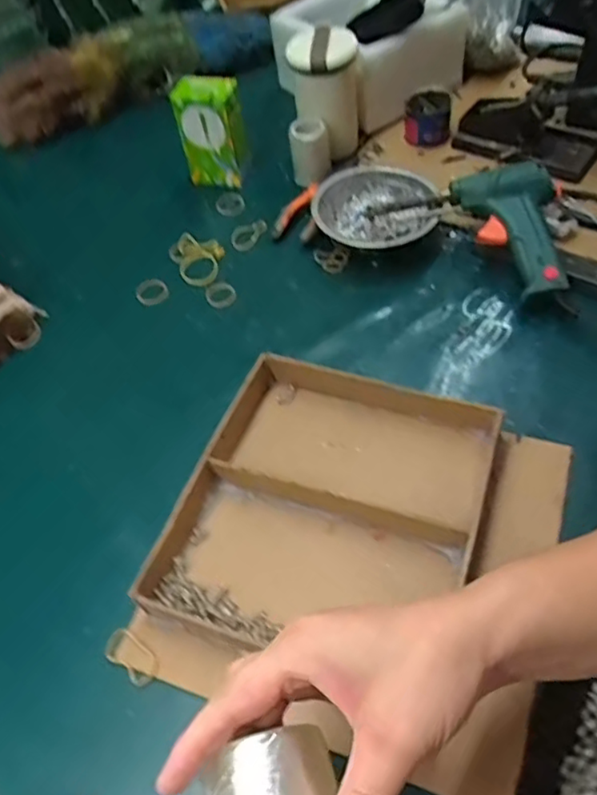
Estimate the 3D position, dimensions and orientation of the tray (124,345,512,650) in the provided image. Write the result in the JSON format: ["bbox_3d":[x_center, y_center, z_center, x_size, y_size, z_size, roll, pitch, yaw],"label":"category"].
[{"bbox_3d":[0.022,0.077,0.455,0.205,0.034,0.215,13,55,16],"label":"tray"}]

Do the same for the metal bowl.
[{"bbox_3d":[0.075,-0.190,0.647,0.117,0.046,0.117,-3,52,4],"label":"metal bowl"}]

